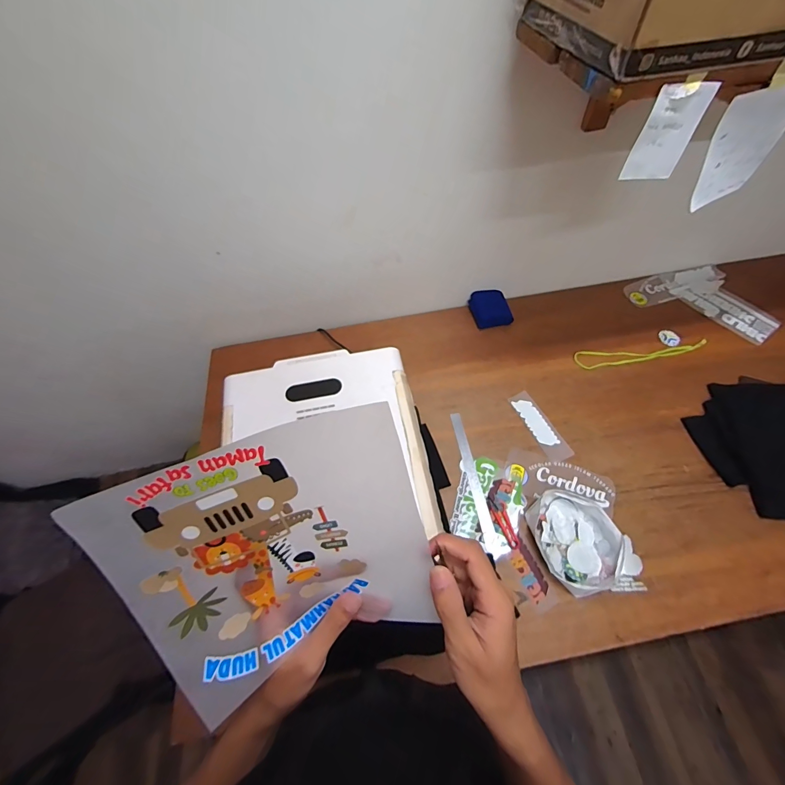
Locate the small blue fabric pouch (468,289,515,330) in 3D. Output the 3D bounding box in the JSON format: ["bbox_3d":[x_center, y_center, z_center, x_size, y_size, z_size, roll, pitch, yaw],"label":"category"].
[{"bbox_3d":[0.299,-0.256,1.101,0.109,0.043,0.119,-12,59,-3],"label":"small blue fabric pouch"}]

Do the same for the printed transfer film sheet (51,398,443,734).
[{"bbox_3d":[-0.072,0.120,0.261,0.214,0.196,0.048,-17,24,-6],"label":"printed transfer film sheet"}]

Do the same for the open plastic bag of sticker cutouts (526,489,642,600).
[{"bbox_3d":[0.388,0.313,0.756,0.170,0.036,0.215,-32,62,-15],"label":"open plastic bag of sticker cutouts"}]

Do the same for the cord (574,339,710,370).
[{"bbox_3d":[0.702,-0.108,1.008,0.385,0.009,0.059,-6,60,-2],"label":"cord"}]

